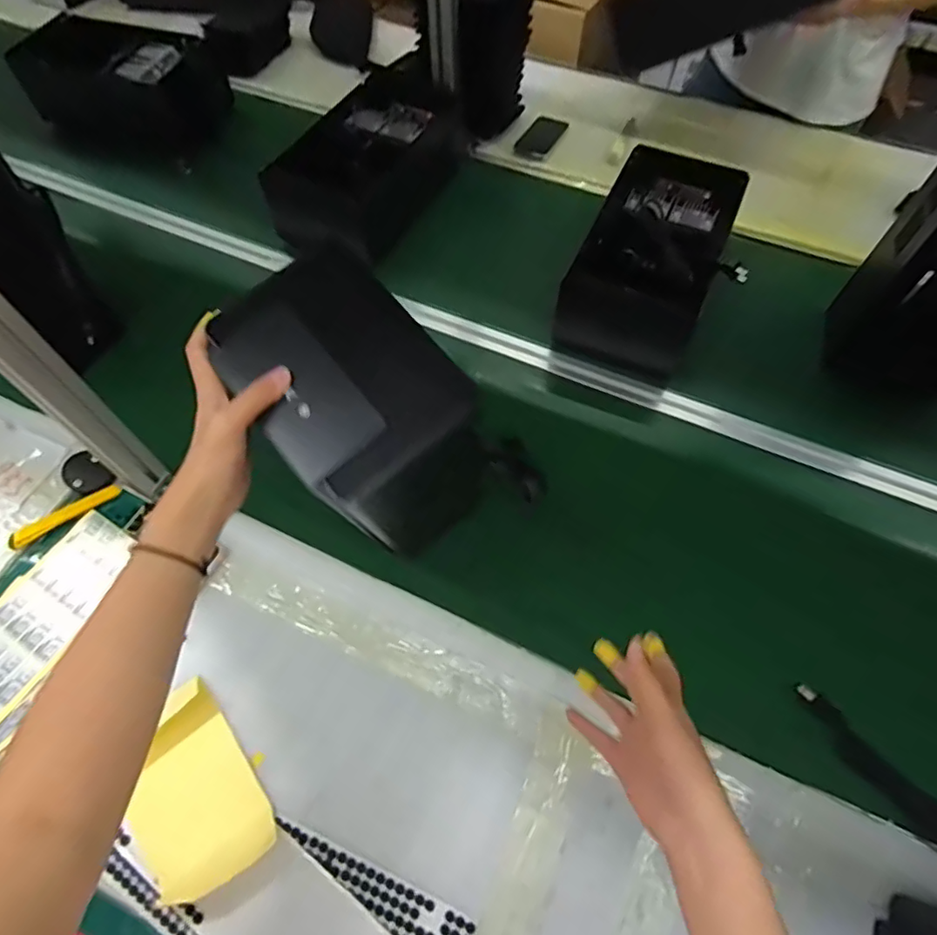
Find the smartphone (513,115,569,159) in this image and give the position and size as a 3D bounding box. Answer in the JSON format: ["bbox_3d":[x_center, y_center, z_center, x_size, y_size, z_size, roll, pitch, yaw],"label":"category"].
[{"bbox_3d":[0.148,-0.673,1.164,0.072,0.008,0.134,24,64,13],"label":"smartphone"}]

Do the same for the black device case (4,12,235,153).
[{"bbox_3d":[-0.701,-0.778,1.162,0.362,0.151,0.211,7,61,4],"label":"black device case"}]

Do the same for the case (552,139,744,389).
[{"bbox_3d":[0.297,-0.333,0.899,0.219,0.129,0.397,20,63,11],"label":"case"}]

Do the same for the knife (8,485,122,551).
[{"bbox_3d":[-0.533,0.063,0.759,0.140,0.007,0.021,-32,65,-16],"label":"knife"}]

